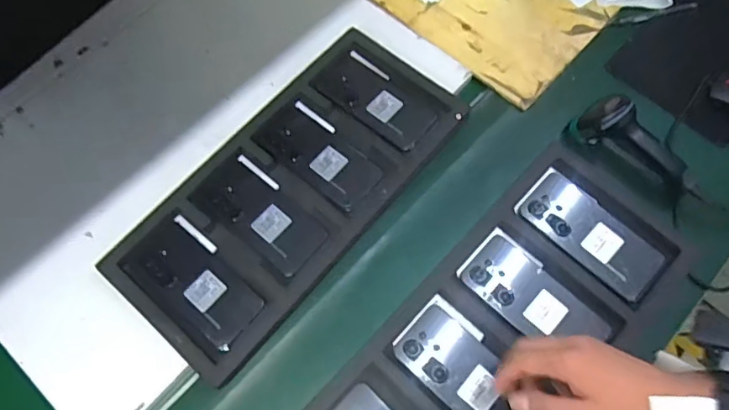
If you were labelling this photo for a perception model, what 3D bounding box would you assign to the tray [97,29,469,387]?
[{"bbox_3d":[-0.092,-0.023,0.698,0.220,0.046,0.474,38,74,14],"label":"tray"}]

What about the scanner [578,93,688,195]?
[{"bbox_3d":[0.370,-0.086,0.702,0.163,0.072,0.062,36,73,13],"label":"scanner"}]

